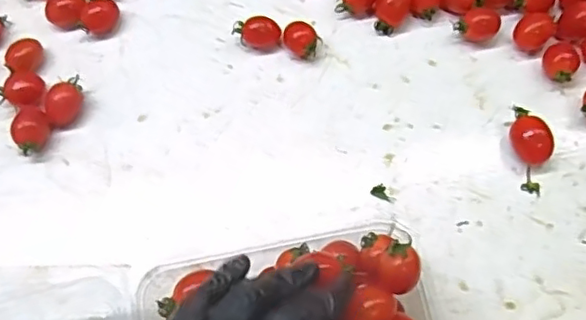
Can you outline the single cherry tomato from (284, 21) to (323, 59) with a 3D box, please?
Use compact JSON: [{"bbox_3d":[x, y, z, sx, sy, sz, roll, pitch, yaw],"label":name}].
[{"bbox_3d":[0.006,-0.091,0.467,0.027,0.020,0.023,42,76,15],"label":"single cherry tomato"}]

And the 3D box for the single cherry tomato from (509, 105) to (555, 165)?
[{"bbox_3d":[0.170,-0.017,0.436,0.027,0.020,0.040,-3,69,0],"label":"single cherry tomato"}]

